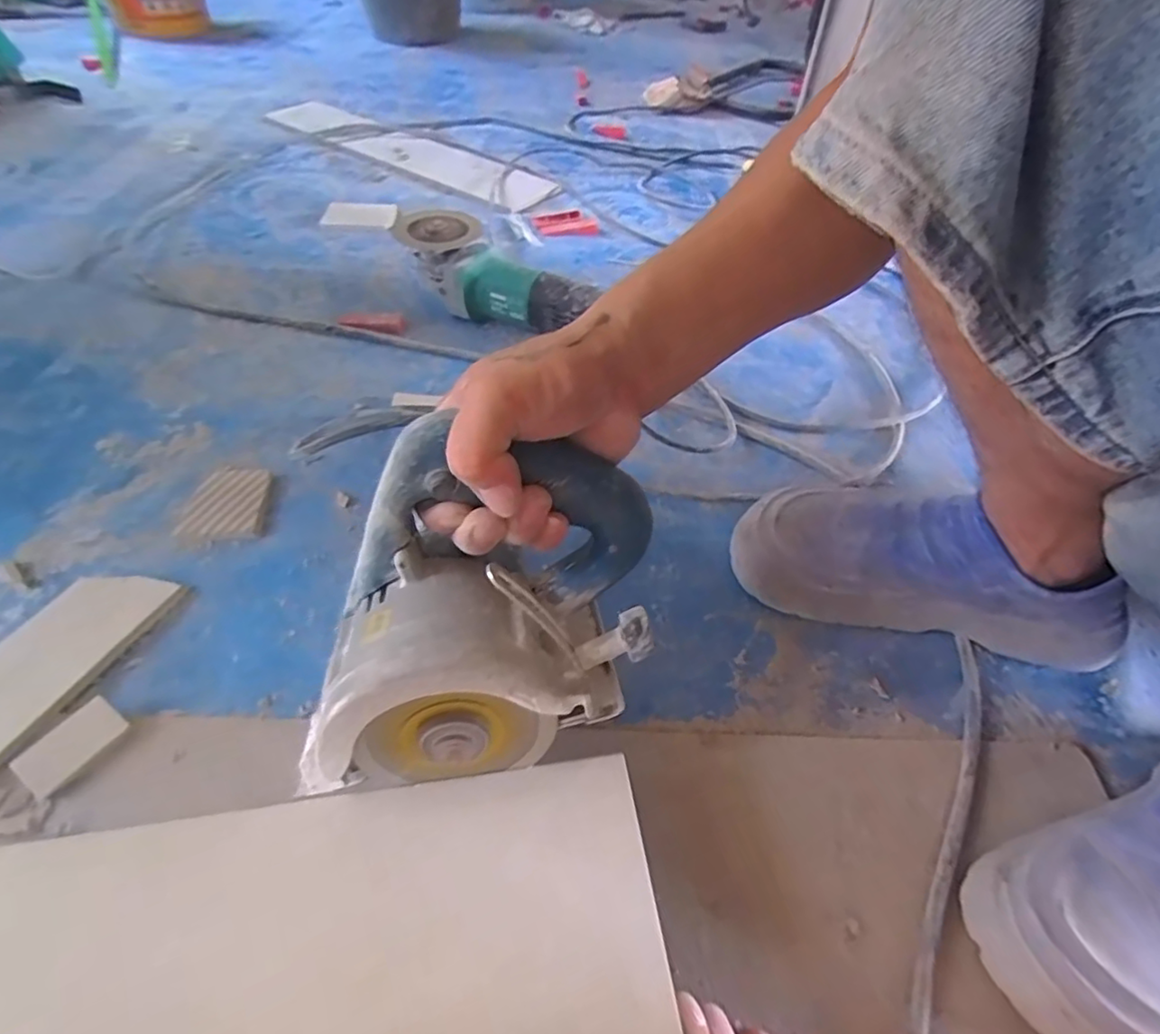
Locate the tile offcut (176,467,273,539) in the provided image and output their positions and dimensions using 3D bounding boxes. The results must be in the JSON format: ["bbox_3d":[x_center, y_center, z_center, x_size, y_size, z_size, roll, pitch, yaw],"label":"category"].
[{"bbox_3d":[-0.292,-0.014,0.506,0.065,0.007,0.071,1,50,-3],"label":"tile offcut"}]

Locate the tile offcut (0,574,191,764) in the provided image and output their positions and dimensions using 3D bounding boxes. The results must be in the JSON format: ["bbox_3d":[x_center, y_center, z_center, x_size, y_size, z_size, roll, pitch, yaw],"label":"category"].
[{"bbox_3d":[-0.357,0.096,0.405,0.077,0.011,0.158,20,52,13],"label":"tile offcut"}]

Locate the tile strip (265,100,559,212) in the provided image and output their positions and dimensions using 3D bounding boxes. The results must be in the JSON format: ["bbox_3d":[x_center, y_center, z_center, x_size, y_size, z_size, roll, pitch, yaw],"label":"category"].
[{"bbox_3d":[-0.285,-0.622,1.019,0.567,0.013,0.151,29,54,19],"label":"tile strip"}]

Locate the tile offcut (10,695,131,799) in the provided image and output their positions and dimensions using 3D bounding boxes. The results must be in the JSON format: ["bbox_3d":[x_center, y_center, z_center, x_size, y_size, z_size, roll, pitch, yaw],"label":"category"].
[{"bbox_3d":[-0.305,0.139,0.366,0.033,0.013,0.053,32,55,21],"label":"tile offcut"}]

